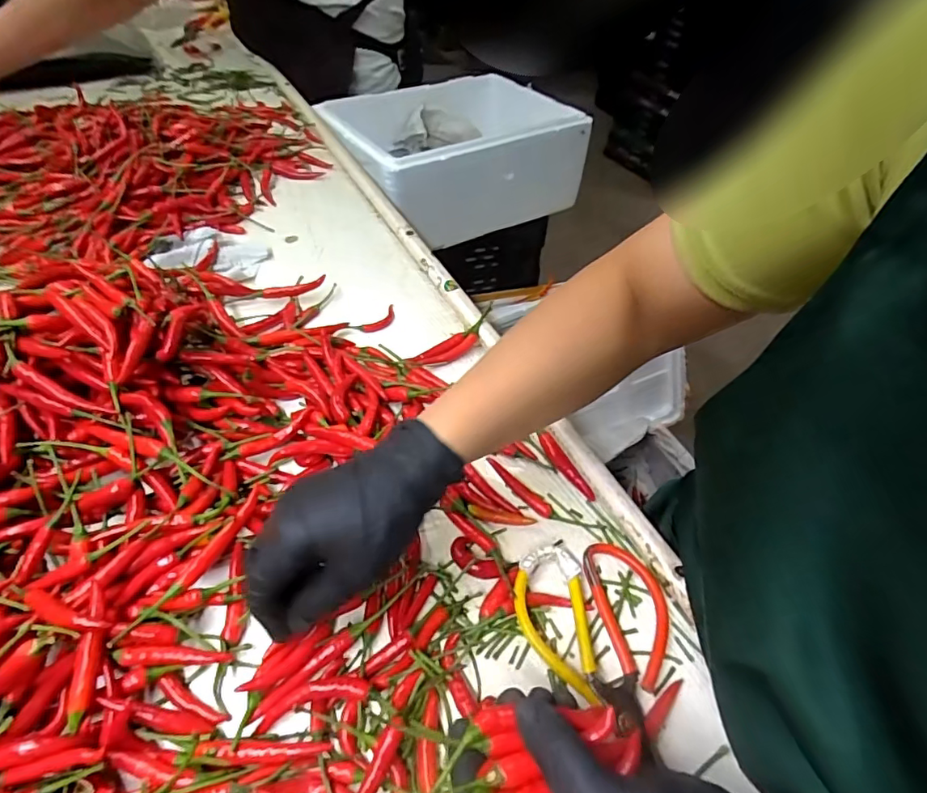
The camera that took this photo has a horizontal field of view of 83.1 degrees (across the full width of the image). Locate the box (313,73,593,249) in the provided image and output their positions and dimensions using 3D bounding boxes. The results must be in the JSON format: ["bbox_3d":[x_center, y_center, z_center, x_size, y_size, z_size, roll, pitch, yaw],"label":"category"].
[{"bbox_3d":[-0.007,-0.470,1.023,0.452,0.167,0.318,-23,52,-21],"label":"box"}]

